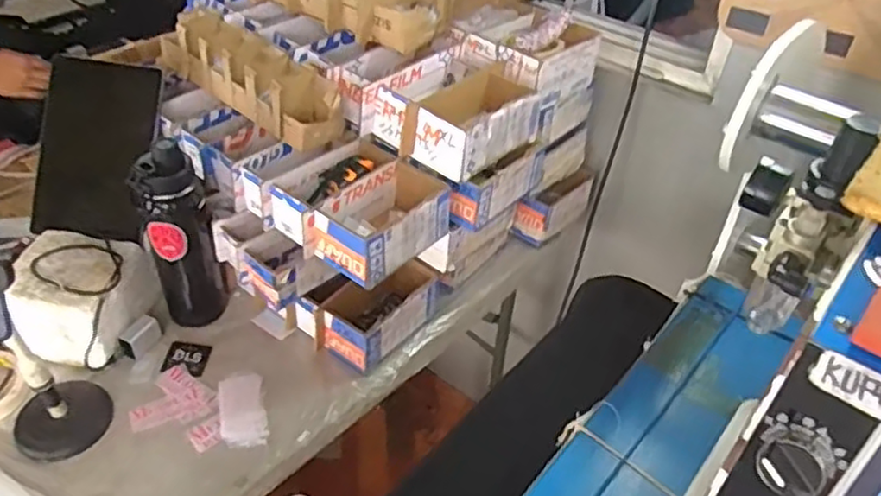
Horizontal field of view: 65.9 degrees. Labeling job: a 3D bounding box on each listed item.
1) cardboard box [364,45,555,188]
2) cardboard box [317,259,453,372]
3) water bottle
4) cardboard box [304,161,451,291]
[{"bbox_3d":[0.043,-0.193,0.914,0.164,0.072,0.250,32,48,29],"label":"cardboard box"},{"bbox_3d":[-0.080,0.083,0.958,0.098,0.082,0.189,29,46,27],"label":"cardboard box"},{"bbox_3d":[-0.347,-0.014,0.901,0.082,0.272,0.073,-15,44,-21],"label":"water bottle"},{"bbox_3d":[-0.067,-0.034,0.841,0.100,0.070,0.180,28,46,27],"label":"cardboard box"}]

